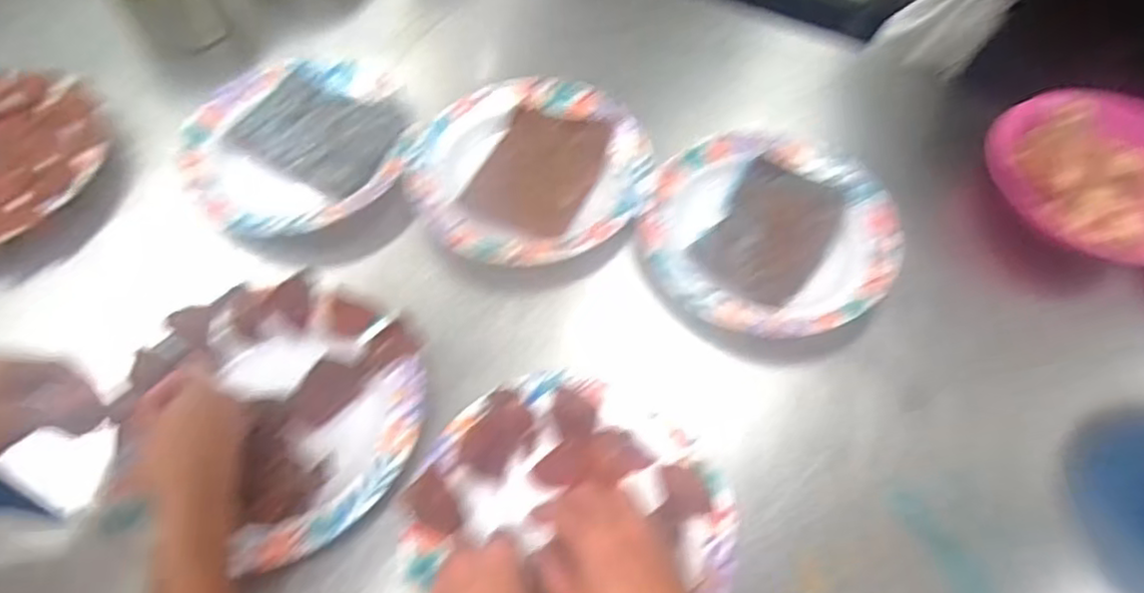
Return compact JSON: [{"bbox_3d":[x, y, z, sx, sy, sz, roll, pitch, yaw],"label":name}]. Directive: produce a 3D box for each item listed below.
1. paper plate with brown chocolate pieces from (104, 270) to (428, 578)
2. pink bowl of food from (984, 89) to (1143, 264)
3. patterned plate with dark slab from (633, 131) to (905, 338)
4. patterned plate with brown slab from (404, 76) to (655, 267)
[{"bbox_3d":[-0.254,0.098,0.567,0.246,0.029,0.238,0,61,0],"label":"paper plate with brown chocolate pieces"},{"bbox_3d":[0.552,-0.131,0.678,0.200,0.065,0.199,0,61,0],"label":"pink bowl of food"},{"bbox_3d":[0.199,-0.070,0.677,0.252,0.028,0.245,0,61,0],"label":"patterned plate with dark slab"},{"bbox_3d":[-0.044,-0.141,0.719,0.247,0.034,0.244,0,61,0],"label":"patterned plate with brown slab"}]

